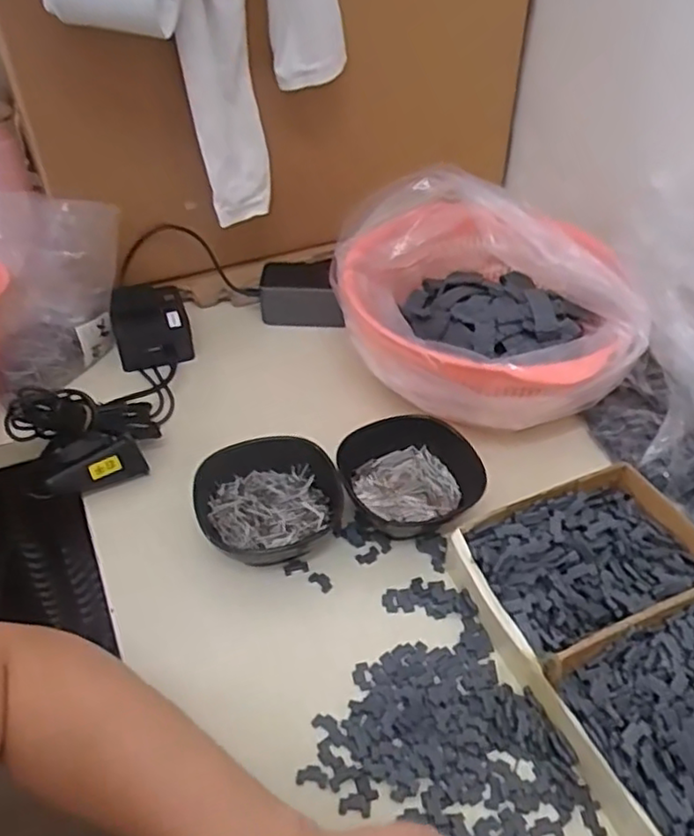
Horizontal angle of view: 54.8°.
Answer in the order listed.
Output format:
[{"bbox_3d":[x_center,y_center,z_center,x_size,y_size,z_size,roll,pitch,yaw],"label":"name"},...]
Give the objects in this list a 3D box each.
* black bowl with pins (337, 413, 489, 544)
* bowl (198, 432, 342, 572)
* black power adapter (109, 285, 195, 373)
[{"bbox_3d":[0.057,0.053,0.541,0.111,0.046,0.107,1,44,-1],"label":"black bowl with pins"},{"bbox_3d":[-0.059,0.070,0.522,0.105,0.048,0.105,1,44,-1],"label":"bowl"},{"bbox_3d":[-0.198,-0.091,0.678,0.071,0.063,0.074,-14,46,-15],"label":"black power adapter"}]

